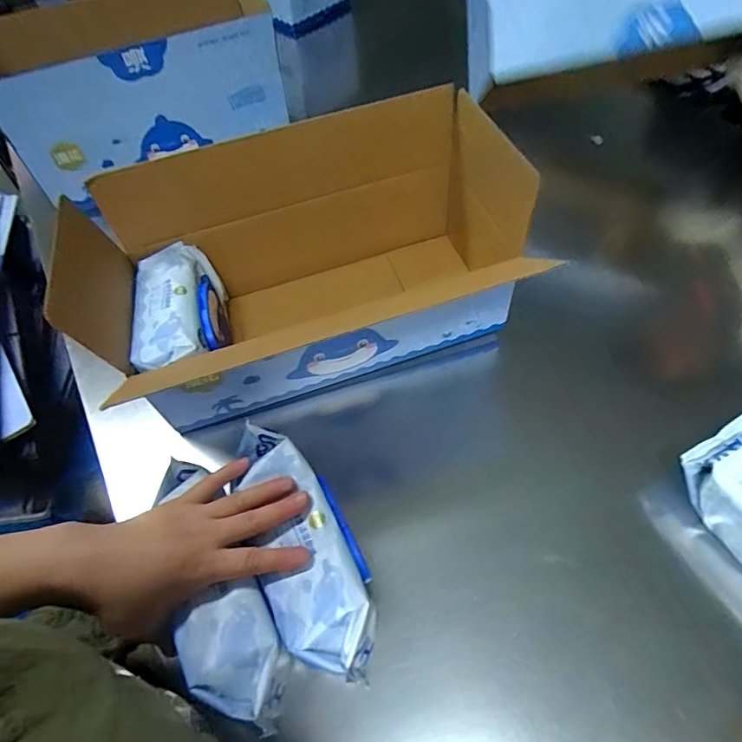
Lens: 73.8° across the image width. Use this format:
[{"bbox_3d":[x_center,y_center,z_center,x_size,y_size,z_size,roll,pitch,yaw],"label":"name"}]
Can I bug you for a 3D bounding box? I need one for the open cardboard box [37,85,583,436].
[{"bbox_3d":[-0.069,-0.114,0.545,0.388,0.214,0.210,-14,56,-5],"label":"open cardboard box"}]

